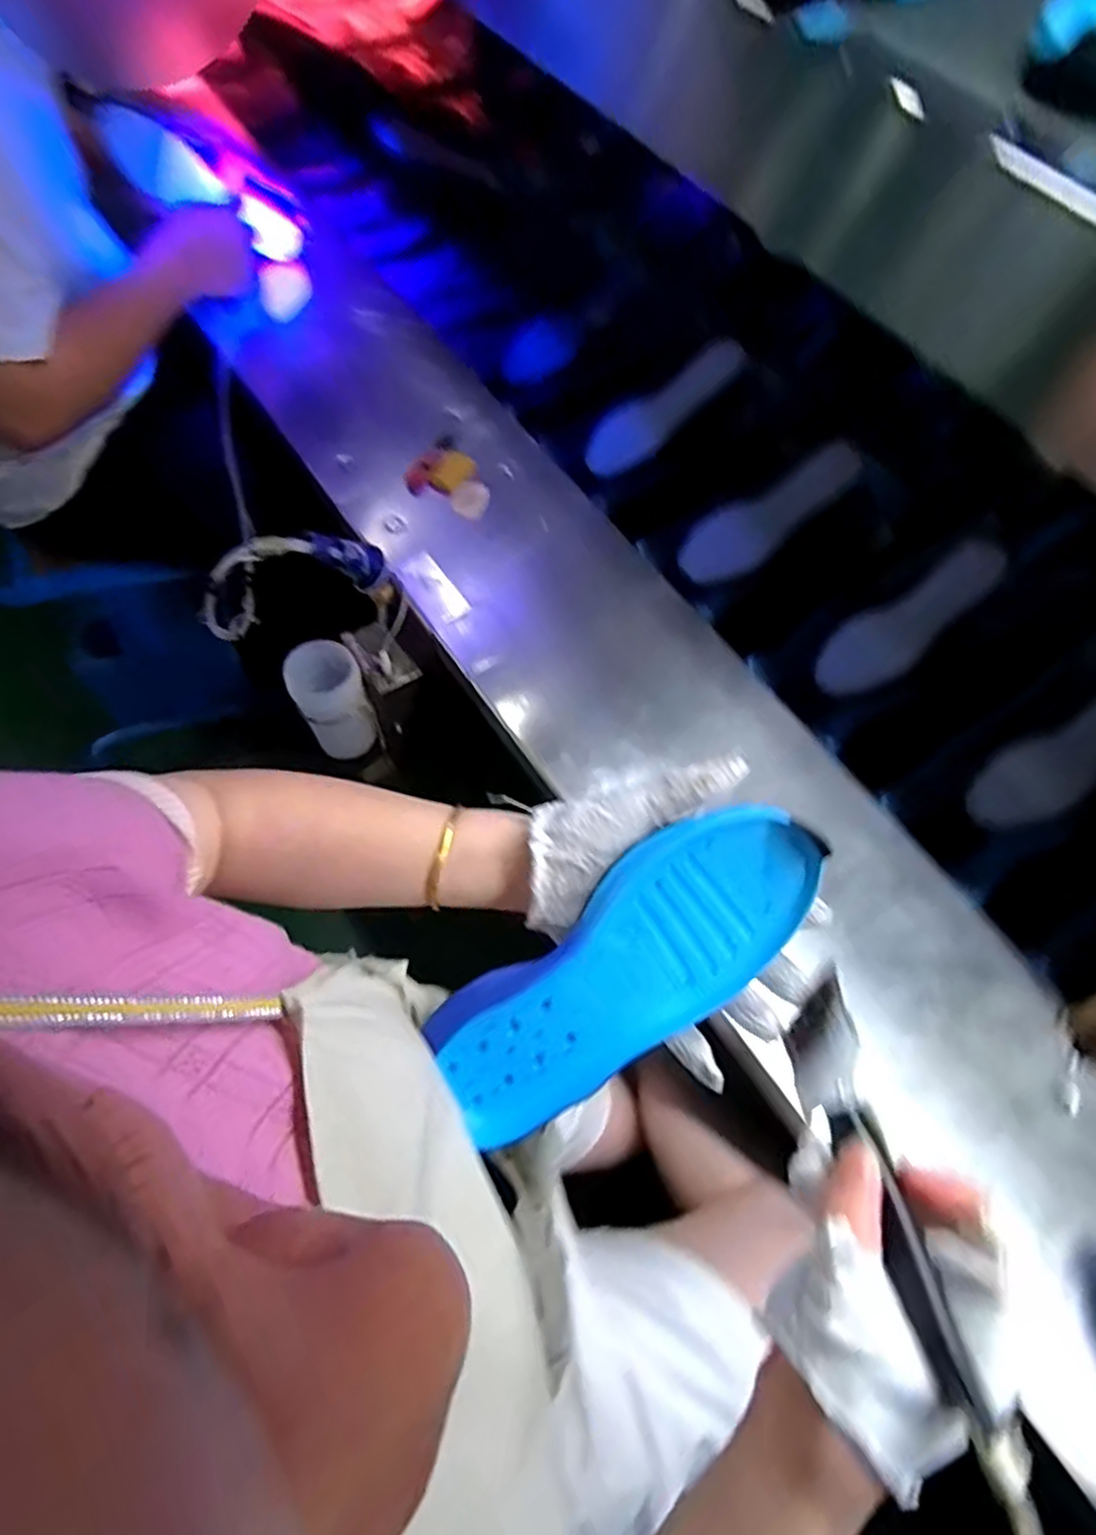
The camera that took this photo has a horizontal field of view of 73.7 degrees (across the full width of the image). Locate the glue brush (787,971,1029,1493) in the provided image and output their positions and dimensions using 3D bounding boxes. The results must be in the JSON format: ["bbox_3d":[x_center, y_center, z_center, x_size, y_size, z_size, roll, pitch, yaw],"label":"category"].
[{"bbox_3d":[0.127,0.159,0.276,0.029,0.025,0.162,-9,49,-7],"label":"glue brush"}]

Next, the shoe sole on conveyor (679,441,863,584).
[{"bbox_3d":[0.250,-0.283,0.824,0.215,0.028,0.066,-34,65,11],"label":"shoe sole on conveyor"}]

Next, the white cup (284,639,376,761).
[{"bbox_3d":[-0.234,-0.069,0.789,0.070,0.111,0.081,-24,67,-18],"label":"white cup"}]

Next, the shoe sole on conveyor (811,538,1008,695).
[{"bbox_3d":[0.383,-0.155,0.778,0.218,0.022,0.073,-38,67,8],"label":"shoe sole on conveyor"}]

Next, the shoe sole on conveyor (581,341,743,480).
[{"bbox_3d":[0.142,-0.439,0.899,0.216,0.033,0.057,-35,65,11],"label":"shoe sole on conveyor"}]

